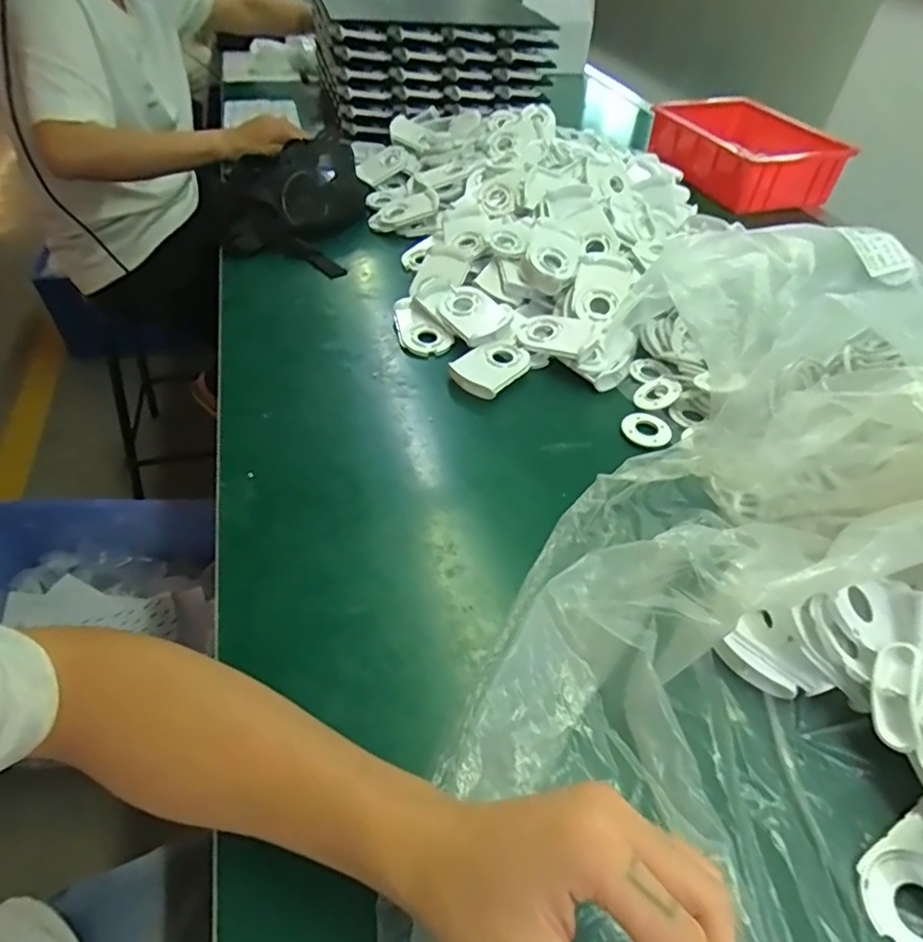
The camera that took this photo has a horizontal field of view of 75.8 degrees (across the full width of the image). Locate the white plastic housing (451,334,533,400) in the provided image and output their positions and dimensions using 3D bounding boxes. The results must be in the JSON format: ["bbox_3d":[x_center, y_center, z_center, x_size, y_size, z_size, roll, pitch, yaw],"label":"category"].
[{"bbox_3d":[0.032,-0.104,0.590,0.056,0.024,0.087,34,52,26],"label":"white plastic housing"}]

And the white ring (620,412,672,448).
[{"bbox_3d":[0.172,-0.039,0.548,0.043,0.008,0.047,2,46,-2],"label":"white ring"}]

